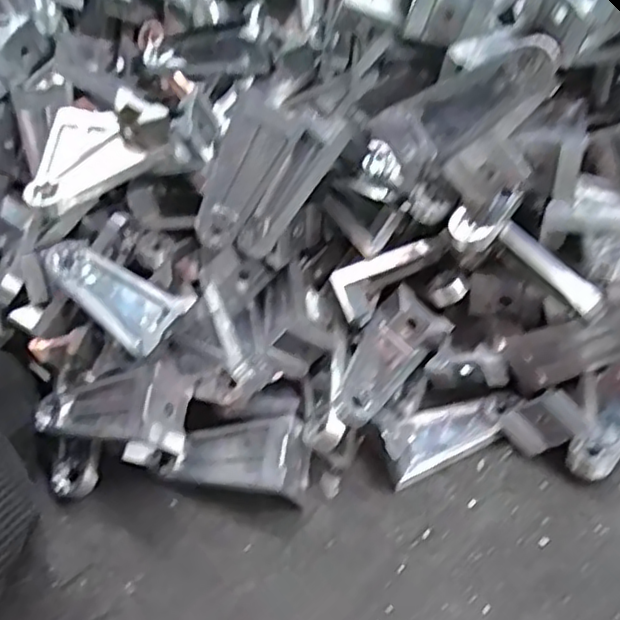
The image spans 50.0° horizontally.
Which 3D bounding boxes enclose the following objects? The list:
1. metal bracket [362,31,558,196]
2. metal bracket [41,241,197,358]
[{"bbox_3d":[0.087,-0.106,0.363,0.101,0.042,0.030,-25,32,28],"label":"metal bracket"},{"bbox_3d":[-0.116,-0.012,0.401,0.098,0.034,0.043,31,51,19],"label":"metal bracket"}]

